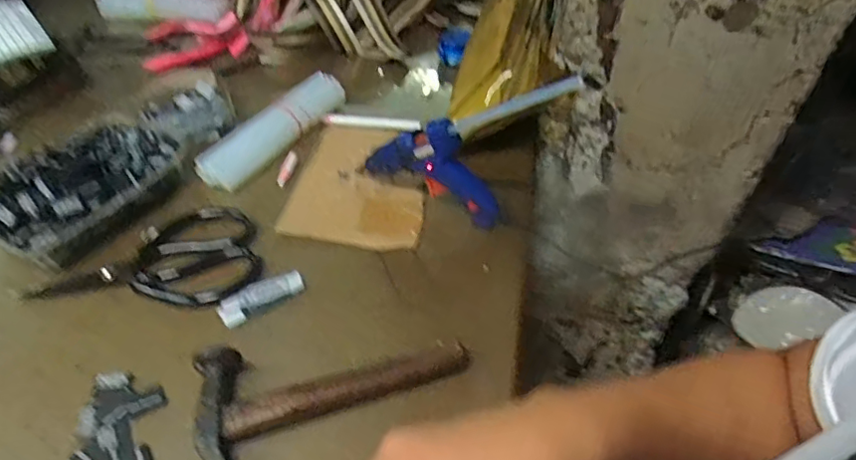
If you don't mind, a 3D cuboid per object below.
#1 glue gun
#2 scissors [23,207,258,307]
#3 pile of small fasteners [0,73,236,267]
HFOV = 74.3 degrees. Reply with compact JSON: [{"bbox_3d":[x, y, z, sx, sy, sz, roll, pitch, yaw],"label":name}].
[{"bbox_3d":[0.003,-0.059,0.503,0.131,0.092,0.026,17,48,15],"label":"glue gun"},{"bbox_3d":[-0.229,0.031,0.469,0.168,0.017,0.092,-16,49,-16],"label":"scissors"},{"bbox_3d":[-0.288,-0.073,0.545,0.126,0.038,0.272,19,49,16],"label":"pile of small fasteners"}]

